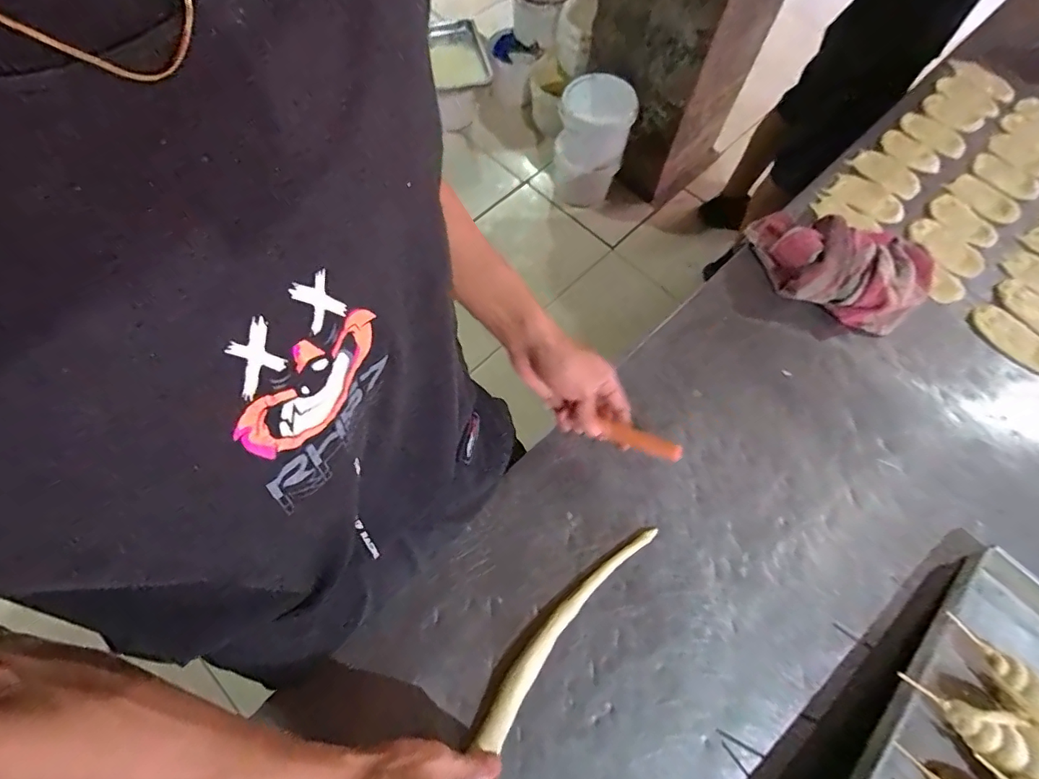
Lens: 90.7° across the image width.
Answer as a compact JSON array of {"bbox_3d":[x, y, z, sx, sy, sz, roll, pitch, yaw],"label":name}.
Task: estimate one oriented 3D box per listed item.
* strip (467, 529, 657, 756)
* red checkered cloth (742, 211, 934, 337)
[{"bbox_3d":[0.045,0.221,0.482,0.032,0.015,0.242,40,69,15],"label":"strip"},{"bbox_3d":[0.409,-0.157,0.636,0.223,0.058,0.152,19,66,6],"label":"red checkered cloth"}]

